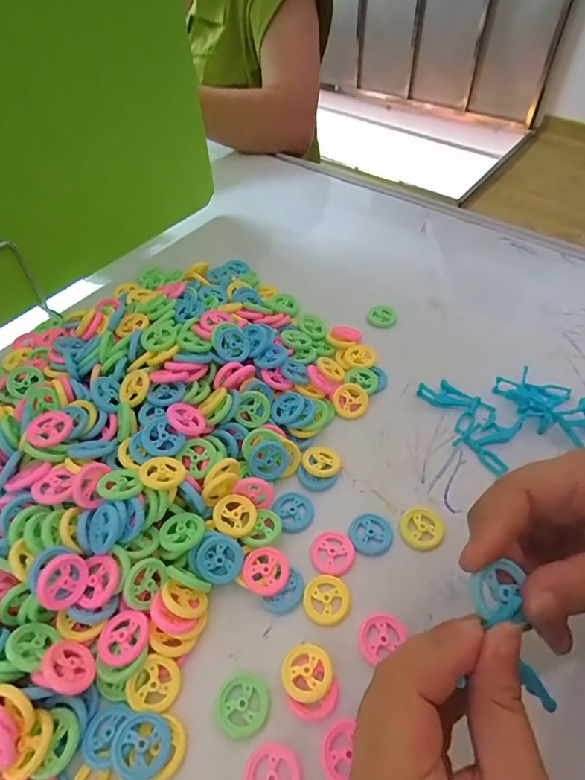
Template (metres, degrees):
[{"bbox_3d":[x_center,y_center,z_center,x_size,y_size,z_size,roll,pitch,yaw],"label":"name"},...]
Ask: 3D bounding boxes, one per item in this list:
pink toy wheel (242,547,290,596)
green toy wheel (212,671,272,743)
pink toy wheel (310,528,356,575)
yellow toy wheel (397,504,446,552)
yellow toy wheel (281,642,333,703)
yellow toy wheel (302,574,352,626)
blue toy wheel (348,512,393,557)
[{"bbox_3d":[-0.017,0.118,0.297,0.029,0.004,0.029,6,58,-9],"label":"pink toy wheel"},{"bbox_3d":[-0.028,0.178,0.257,0.030,0.004,0.030,-1,50,2],"label":"green toy wheel"},{"bbox_3d":[0.028,0.110,0.311,0.030,0.004,0.030,-1,50,2],"label":"pink toy wheel"},{"bbox_3d":[0.091,0.097,0.321,0.031,0.004,0.032,-1,50,2],"label":"yellow toy wheel"},{"bbox_3d":[0.008,0.163,0.262,0.029,0.004,0.029,-1,39,1],"label":"yellow toy wheel"},{"bbox_3d":[0.022,0.134,0.292,0.029,0.004,0.029,-1,50,2],"label":"yellow toy wheel"},{"bbox_3d":[0.055,0.101,0.319,0.029,0.004,0.030,-1,50,2],"label":"blue toy wheel"}]

